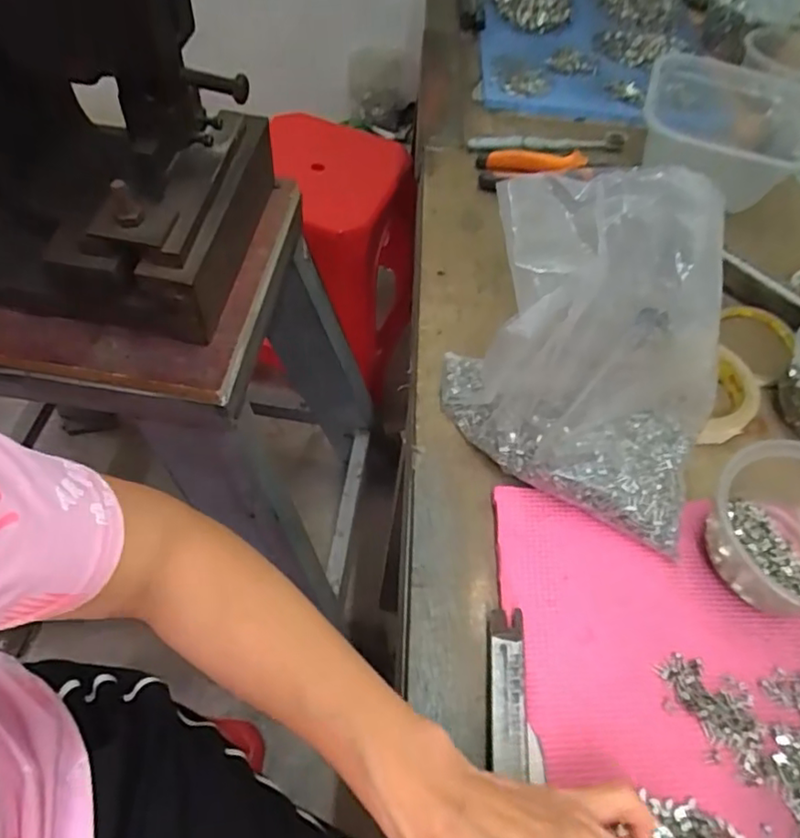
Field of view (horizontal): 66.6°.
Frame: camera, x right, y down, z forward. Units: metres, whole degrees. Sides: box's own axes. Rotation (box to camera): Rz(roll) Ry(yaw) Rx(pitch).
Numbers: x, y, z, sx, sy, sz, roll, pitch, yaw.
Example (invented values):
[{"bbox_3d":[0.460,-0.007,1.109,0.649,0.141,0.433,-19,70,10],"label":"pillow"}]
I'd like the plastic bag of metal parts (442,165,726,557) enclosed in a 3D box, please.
[{"bbox_3d":[0.124,-0.041,0.392,0.191,0.188,0.121,26,58,11],"label":"plastic bag of metal parts"}]

